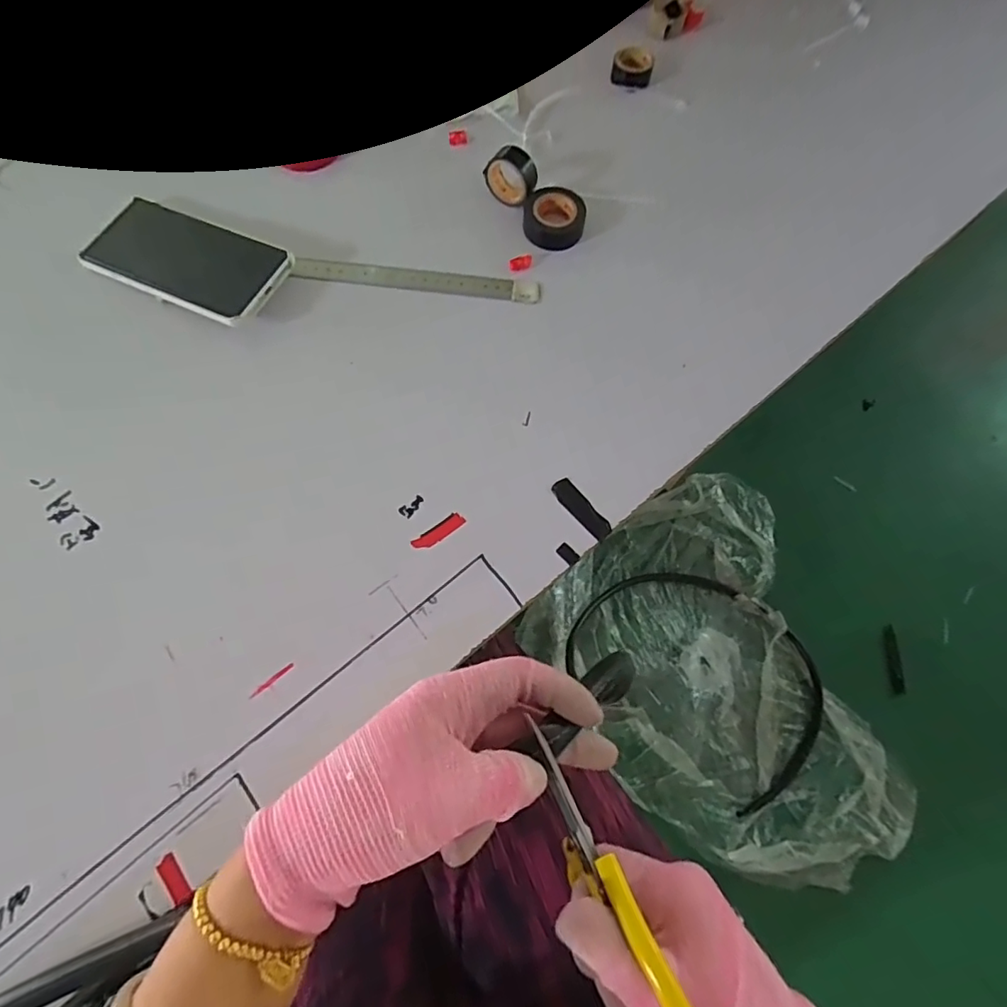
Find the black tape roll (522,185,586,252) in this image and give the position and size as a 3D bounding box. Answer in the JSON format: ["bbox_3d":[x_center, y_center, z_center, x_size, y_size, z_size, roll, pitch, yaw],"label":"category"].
[{"bbox_3d":[0.043,-0.243,0.453,0.050,0.017,0.049,1,70,-2],"label":"black tape roll"}]

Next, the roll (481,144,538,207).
[{"bbox_3d":[0.006,-0.278,0.454,0.047,0.039,0.019,36,73,11],"label":"roll"}]

